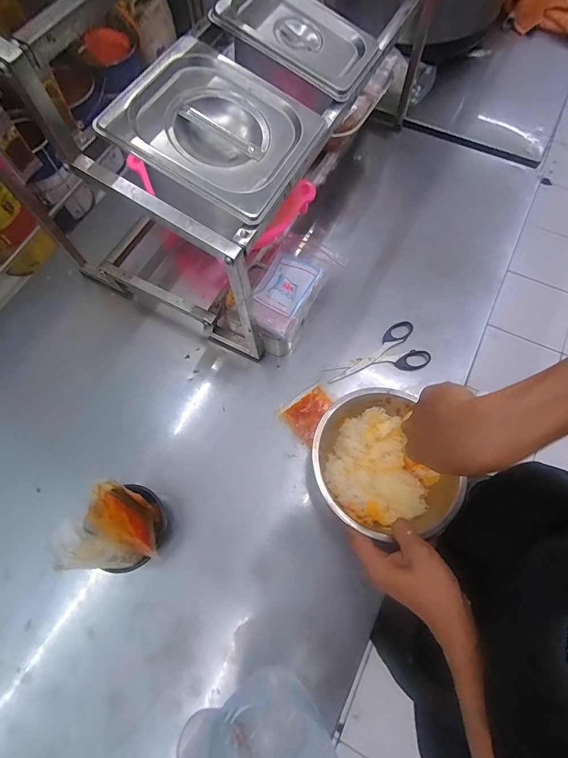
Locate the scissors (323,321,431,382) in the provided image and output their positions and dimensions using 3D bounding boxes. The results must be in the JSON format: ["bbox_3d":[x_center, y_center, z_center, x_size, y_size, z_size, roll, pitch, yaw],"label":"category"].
[{"bbox_3d":[0.135,-0.031,0.551,0.148,0.010,0.076,-20,69,-7],"label":"scissors"}]

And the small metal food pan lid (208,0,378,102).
[{"bbox_3d":[0.019,-0.400,0.428,0.170,0.015,0.110,32,70,-2],"label":"small metal food pan lid"}]

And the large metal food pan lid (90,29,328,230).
[{"bbox_3d":[-0.068,-0.253,0.386,0.179,0.036,0.162,30,70,-3],"label":"large metal food pan lid"}]

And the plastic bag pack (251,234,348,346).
[{"bbox_3d":[0.011,-0.133,0.513,0.090,0.020,0.154,30,71,12],"label":"plastic bag pack"}]

